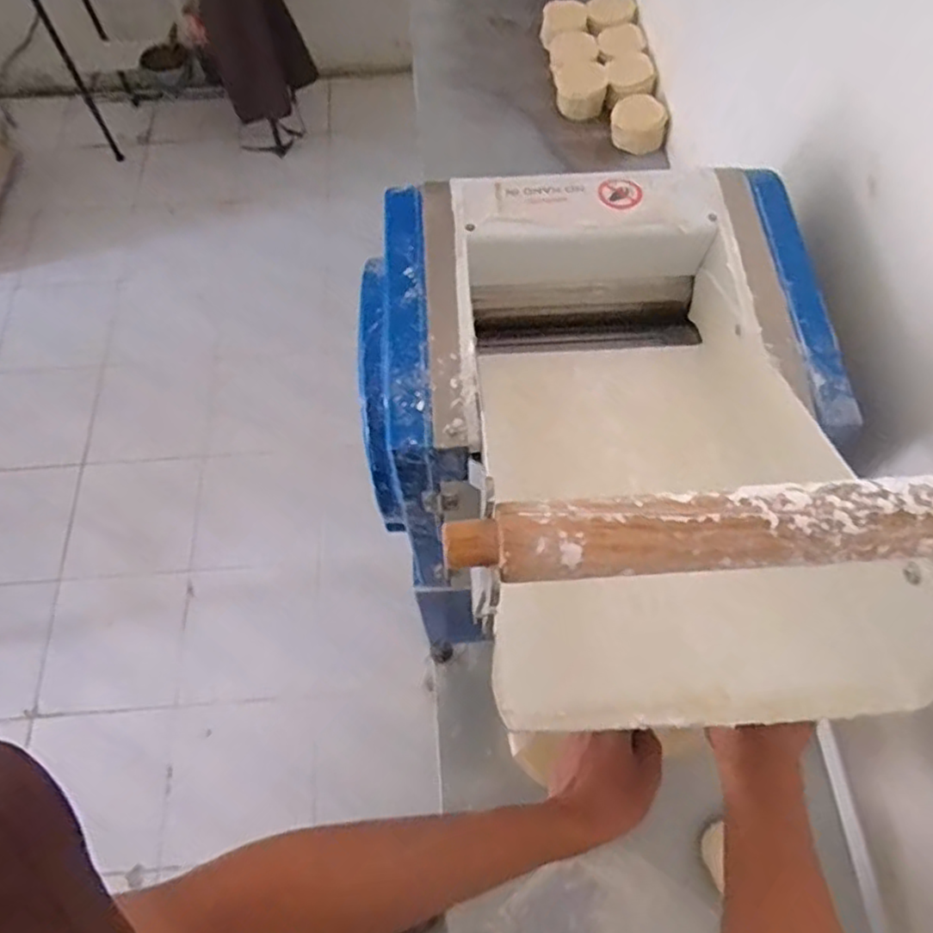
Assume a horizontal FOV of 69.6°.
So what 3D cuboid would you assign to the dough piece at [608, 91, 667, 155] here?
[{"bbox_3d":[0.272,-0.547,1.056,0.083,0.057,0.080,9,65,5],"label":"dough piece"}]

